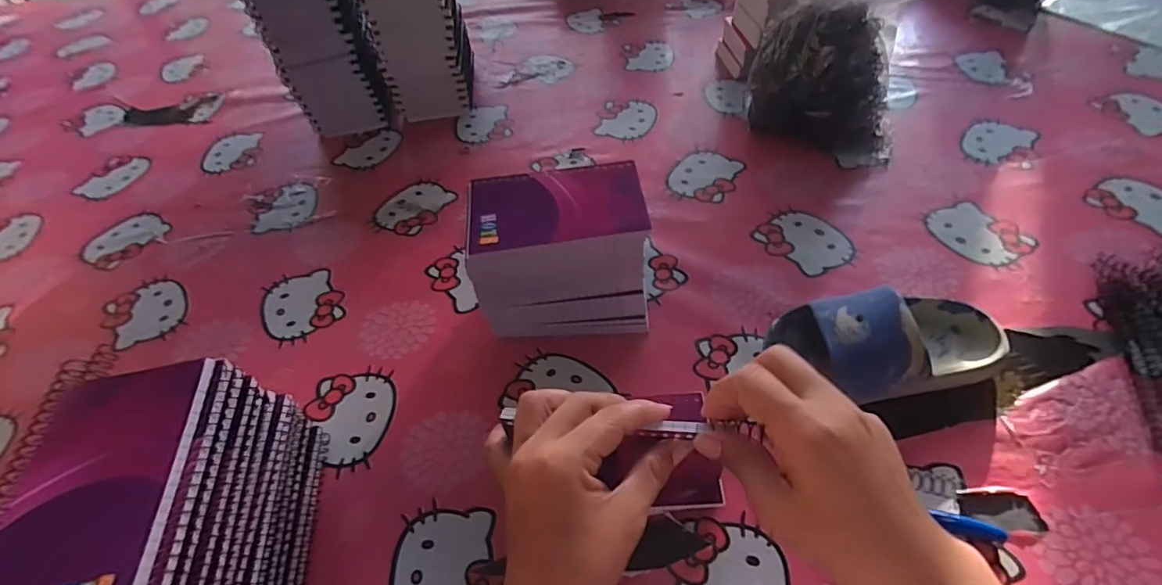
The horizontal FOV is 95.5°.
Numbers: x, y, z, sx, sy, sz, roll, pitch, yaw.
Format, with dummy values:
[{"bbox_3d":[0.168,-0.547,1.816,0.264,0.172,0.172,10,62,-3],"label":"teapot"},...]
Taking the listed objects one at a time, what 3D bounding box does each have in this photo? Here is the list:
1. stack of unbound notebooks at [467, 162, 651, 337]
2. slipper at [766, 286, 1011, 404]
[{"bbox_3d":[-0.017,-0.027,0.433,0.135,0.117,0.086,-7,51,0],"label":"stack of unbound notebooks"},{"bbox_3d":[0.236,0.031,0.397,0.156,0.061,0.085,-14,51,-6],"label":"slipper"}]

